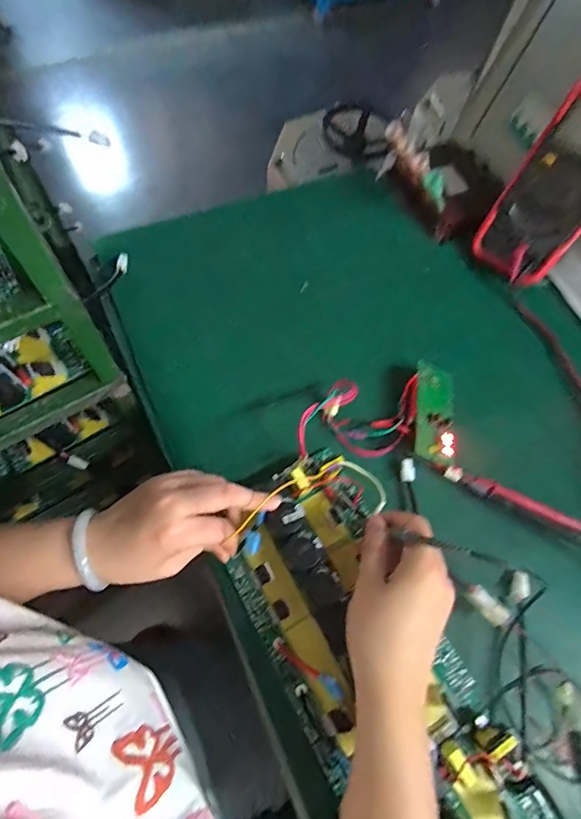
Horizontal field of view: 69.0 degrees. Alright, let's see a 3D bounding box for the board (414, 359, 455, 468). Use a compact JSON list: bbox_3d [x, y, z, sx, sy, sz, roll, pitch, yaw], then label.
[{"bbox_3d":[0.148,0.002,0.434,0.042,0.014,0.106,9,66,0],"label":"board"}]

